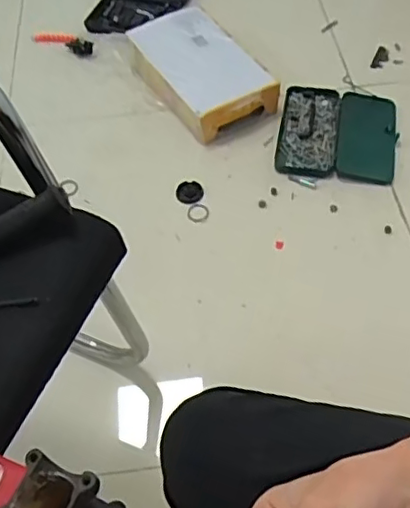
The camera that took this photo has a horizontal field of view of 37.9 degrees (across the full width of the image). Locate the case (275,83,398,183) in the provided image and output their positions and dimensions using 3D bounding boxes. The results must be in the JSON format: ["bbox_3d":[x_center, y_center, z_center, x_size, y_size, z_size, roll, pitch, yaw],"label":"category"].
[{"bbox_3d":[0.287,-0.263,1.274,0.249,0.047,0.255,7,55,8],"label":"case"}]

